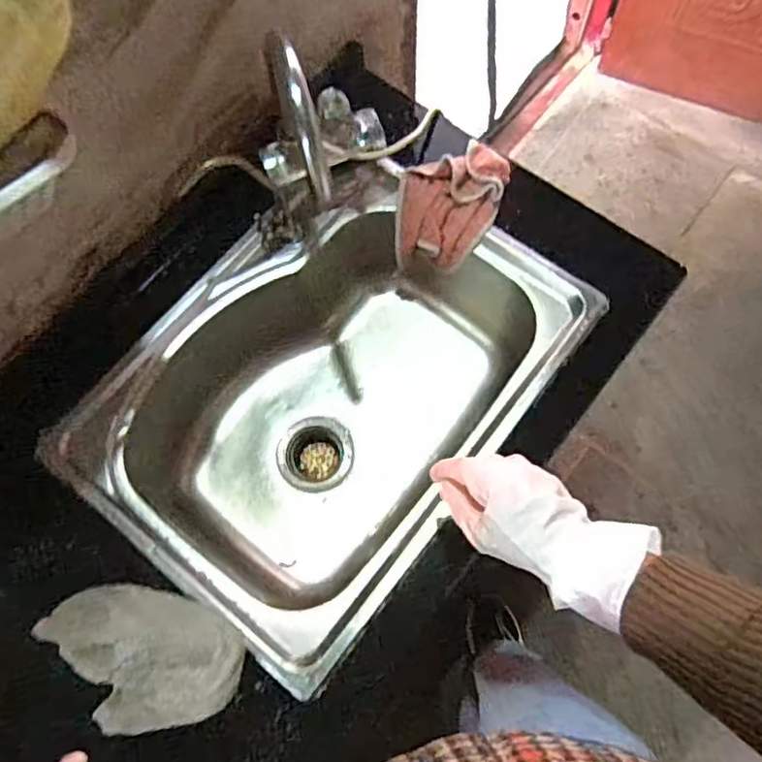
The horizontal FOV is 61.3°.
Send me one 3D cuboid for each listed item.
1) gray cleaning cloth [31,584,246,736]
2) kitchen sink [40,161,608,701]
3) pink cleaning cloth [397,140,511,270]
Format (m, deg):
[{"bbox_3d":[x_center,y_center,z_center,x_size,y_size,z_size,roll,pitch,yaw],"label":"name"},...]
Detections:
[{"bbox_3d":[-0.247,0.285,0.661,0.207,0.038,0.132,10,71,5],"label":"gray cleaning cloth"},{"bbox_3d":[-0.057,0.028,0.858,0.408,0.208,0.558,37,76,13],"label":"kitchen sink"},{"bbox_3d":[0.090,-0.230,0.849,0.138,0.054,0.168,10,104,15],"label":"pink cleaning cloth"}]

